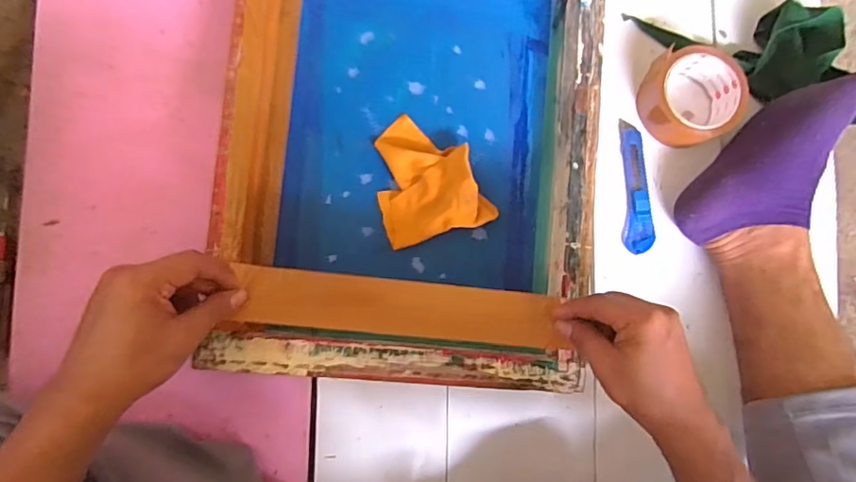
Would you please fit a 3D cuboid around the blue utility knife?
[{"bbox_3d":[0.226,-0.058,0.586,0.032,0.020,0.142,0,88,-7],"label":"blue utility knife"}]

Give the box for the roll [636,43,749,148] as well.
[{"bbox_3d":[0.282,-0.155,0.576,0.093,0.049,0.101,0,88,-7],"label":"roll"}]

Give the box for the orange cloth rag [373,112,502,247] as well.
[{"bbox_3d":[0.001,-0.067,0.545,0.111,0.040,0.129,-16,90,-7],"label":"orange cloth rag"}]

